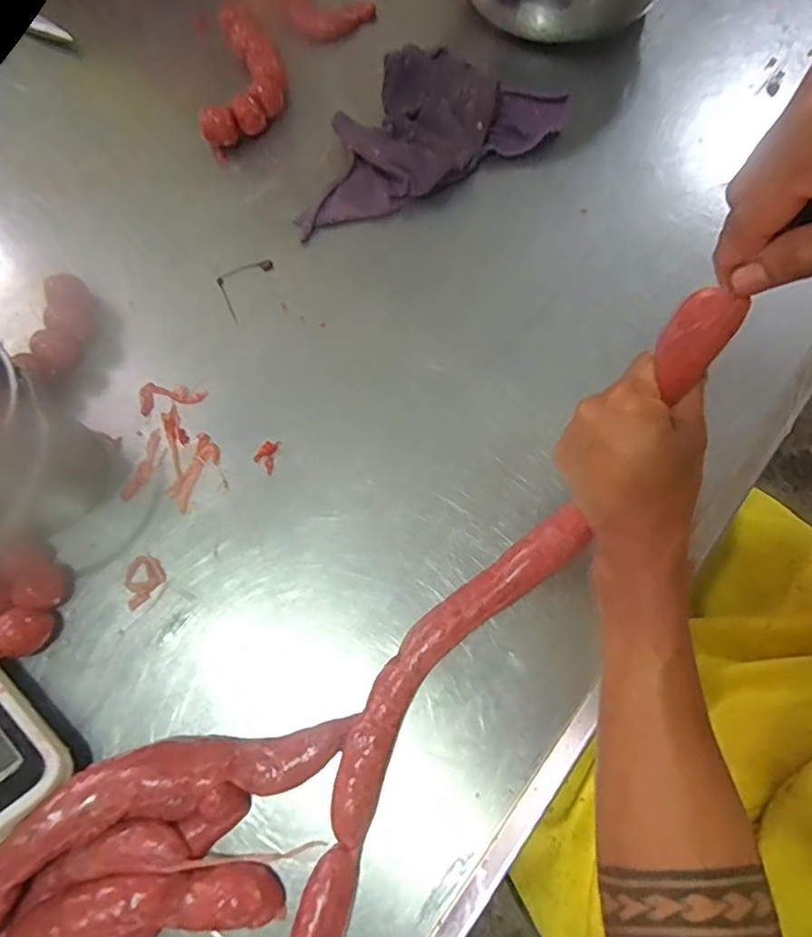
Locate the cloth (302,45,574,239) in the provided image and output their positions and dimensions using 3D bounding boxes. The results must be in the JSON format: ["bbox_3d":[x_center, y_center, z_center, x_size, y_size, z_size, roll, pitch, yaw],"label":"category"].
[{"bbox_3d":[0.003,-0.351,0.589,0.297,0.042,0.170,-29,72,-7],"label":"cloth"}]

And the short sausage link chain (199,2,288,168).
[{"bbox_3d":[-0.169,-0.425,0.627,0.080,0.035,0.186,1,71,3],"label":"short sausage link chain"}]

